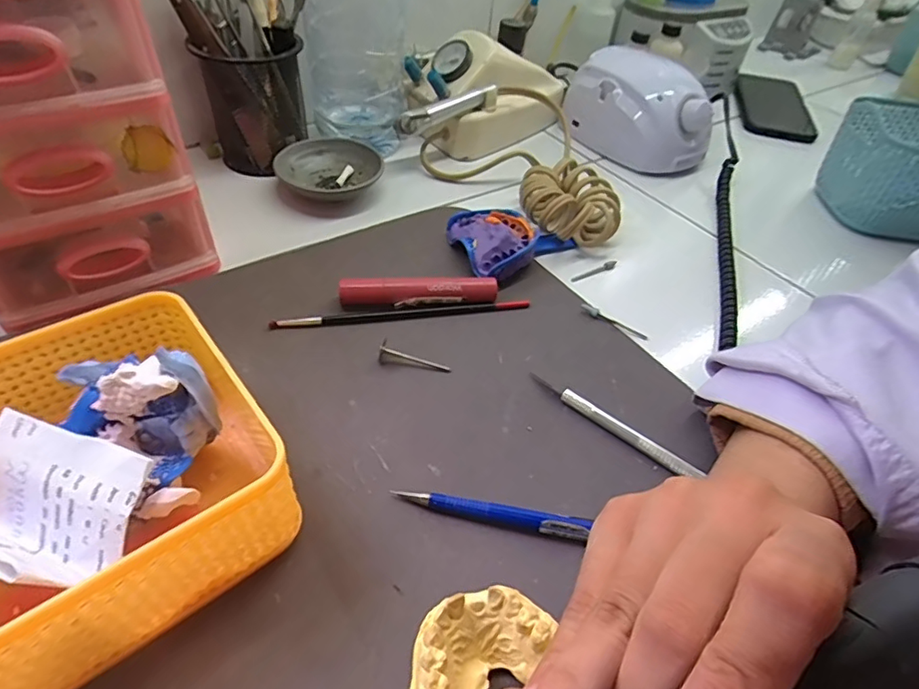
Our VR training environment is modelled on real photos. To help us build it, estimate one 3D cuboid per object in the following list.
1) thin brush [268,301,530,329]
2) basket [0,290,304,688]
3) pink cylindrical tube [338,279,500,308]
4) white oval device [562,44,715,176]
[{"bbox_3d":[-0.036,-0.021,0.350,0.172,0.005,0.008,-4,47,-11],"label":"thin brush"},{"bbox_3d":[-0.157,0.054,0.223,0.132,0.066,0.138,-30,57,-31],"label":"basket"},{"bbox_3d":[-0.026,-0.035,0.355,0.106,0.015,0.013,0,46,-8],"label":"pink cylindrical tube"},{"bbox_3d":[0.185,-0.242,0.540,0.088,0.078,0.140,-21,52,-25],"label":"white oval device"}]

